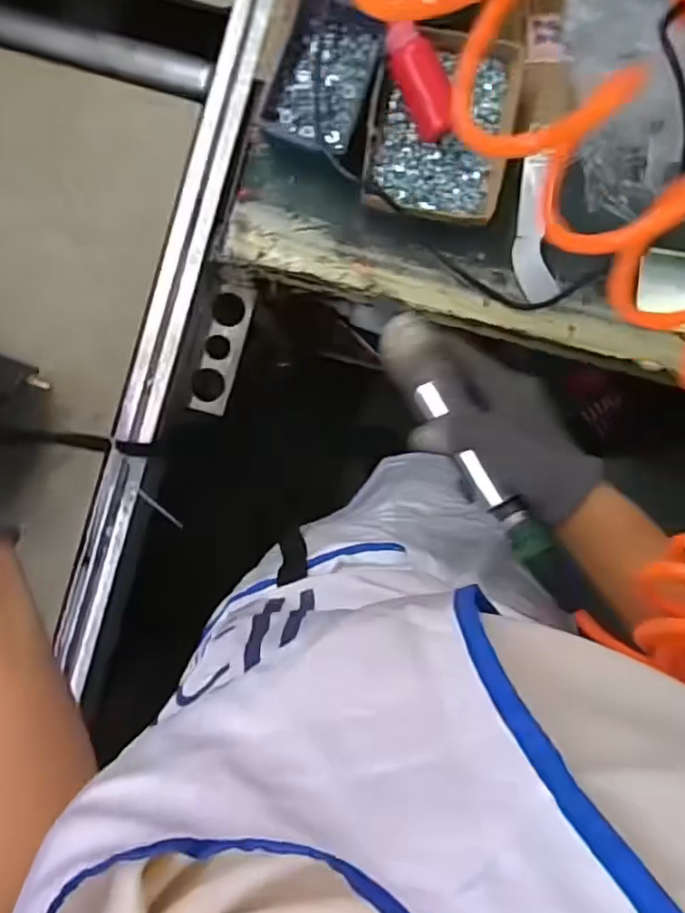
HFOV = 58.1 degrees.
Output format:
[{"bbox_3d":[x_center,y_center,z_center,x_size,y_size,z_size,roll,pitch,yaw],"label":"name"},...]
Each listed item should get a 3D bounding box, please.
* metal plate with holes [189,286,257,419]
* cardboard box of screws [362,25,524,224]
[{"bbox_3d":[-0.138,-0.122,0.706,0.043,0.011,0.147,16,91,-7],"label":"metal plate with holes"},{"bbox_3d":[0.098,-0.325,0.622,0.139,0.045,0.182,8,89,0],"label":"cardboard box of screws"}]

